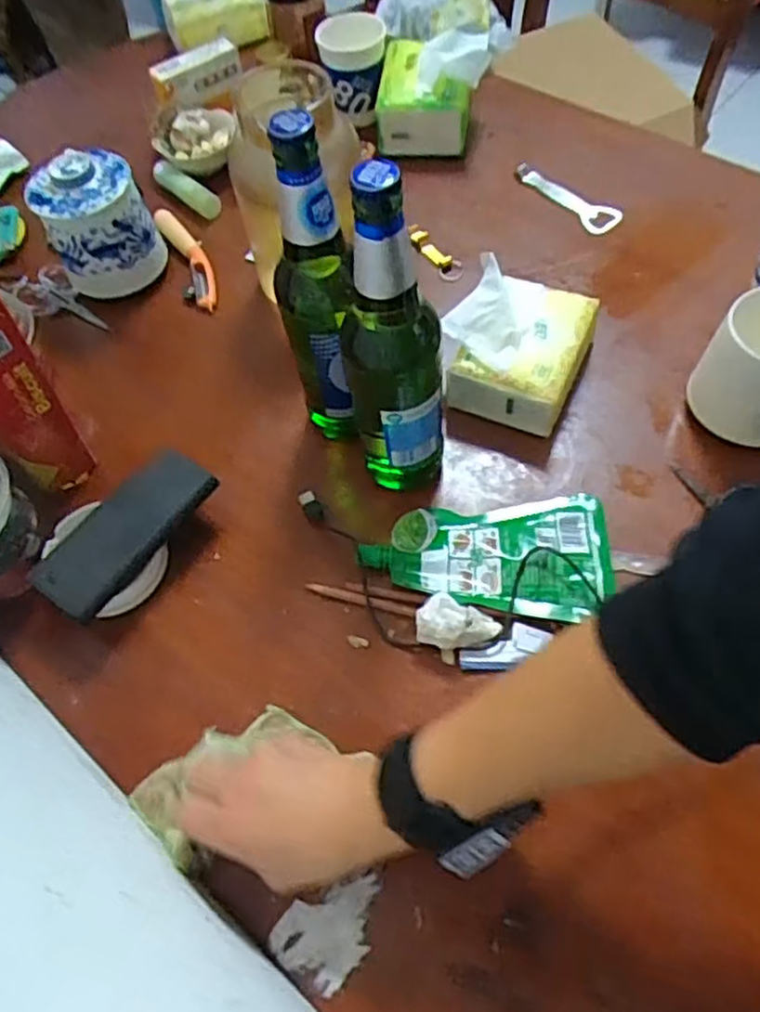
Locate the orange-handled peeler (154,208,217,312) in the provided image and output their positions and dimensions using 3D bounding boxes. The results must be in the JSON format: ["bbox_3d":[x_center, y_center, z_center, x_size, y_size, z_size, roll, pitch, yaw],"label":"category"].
[{"bbox_3d":[-0.200,-0.262,0.743,0.036,0.023,0.143,-21,61,-8],"label":"orange-handled peeler"}]

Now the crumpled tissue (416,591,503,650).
[{"bbox_3d":[0.057,0.086,0.517,0.060,0.030,0.035,4,61,6],"label":"crumpled tissue"}]

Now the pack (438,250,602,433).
[{"bbox_3d":[0.121,-0.140,0.625,0.121,0.066,0.122,21,64,15],"label":"pack"}]

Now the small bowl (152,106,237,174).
[{"bbox_3d":[-0.213,-0.425,0.815,0.086,0.043,0.086,-2,60,3],"label":"small bowl"}]

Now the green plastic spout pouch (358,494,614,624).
[{"bbox_3d":[0.083,0.042,0.550,0.186,0.015,0.102,-4,60,2],"label":"green plastic spout pouch"}]

